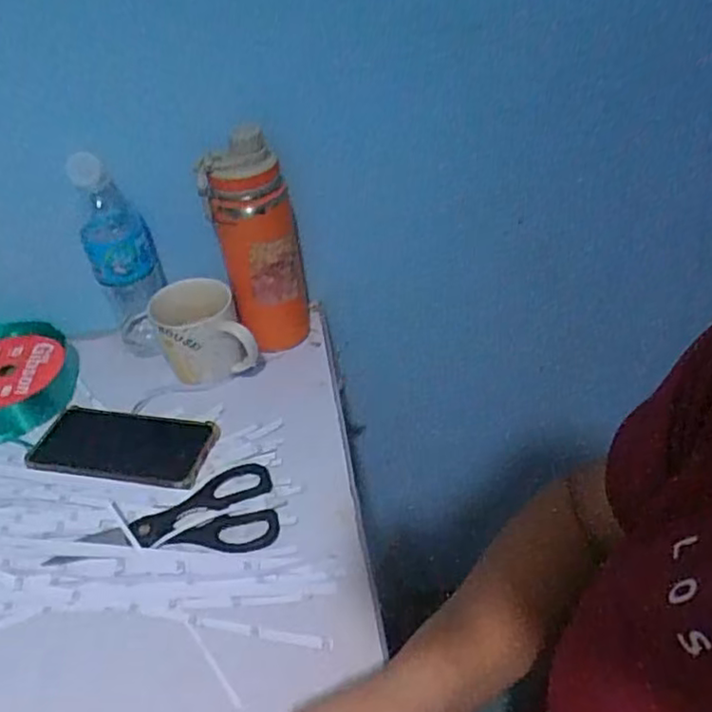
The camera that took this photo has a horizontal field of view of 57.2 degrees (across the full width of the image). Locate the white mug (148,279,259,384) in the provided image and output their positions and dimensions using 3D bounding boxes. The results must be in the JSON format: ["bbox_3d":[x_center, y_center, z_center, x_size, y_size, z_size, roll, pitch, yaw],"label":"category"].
[{"bbox_3d":[-0.160,-0.024,0.679,0.088,0.089,0.088,-20,46,-16],"label":"white mug"}]

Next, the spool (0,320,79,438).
[{"bbox_3d":[-0.366,0.020,0.683,0.131,0.045,0.128,-2,44,2],"label":"spool"}]

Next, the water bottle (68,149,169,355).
[{"bbox_3d":[-0.240,-0.097,0.684,0.068,0.222,0.061,-20,47,-17],"label":"water bottle"}]

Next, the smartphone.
[{"bbox_3d":[-0.225,0.083,0.623,0.176,0.009,0.083,7,45,11],"label":"smartphone"}]

